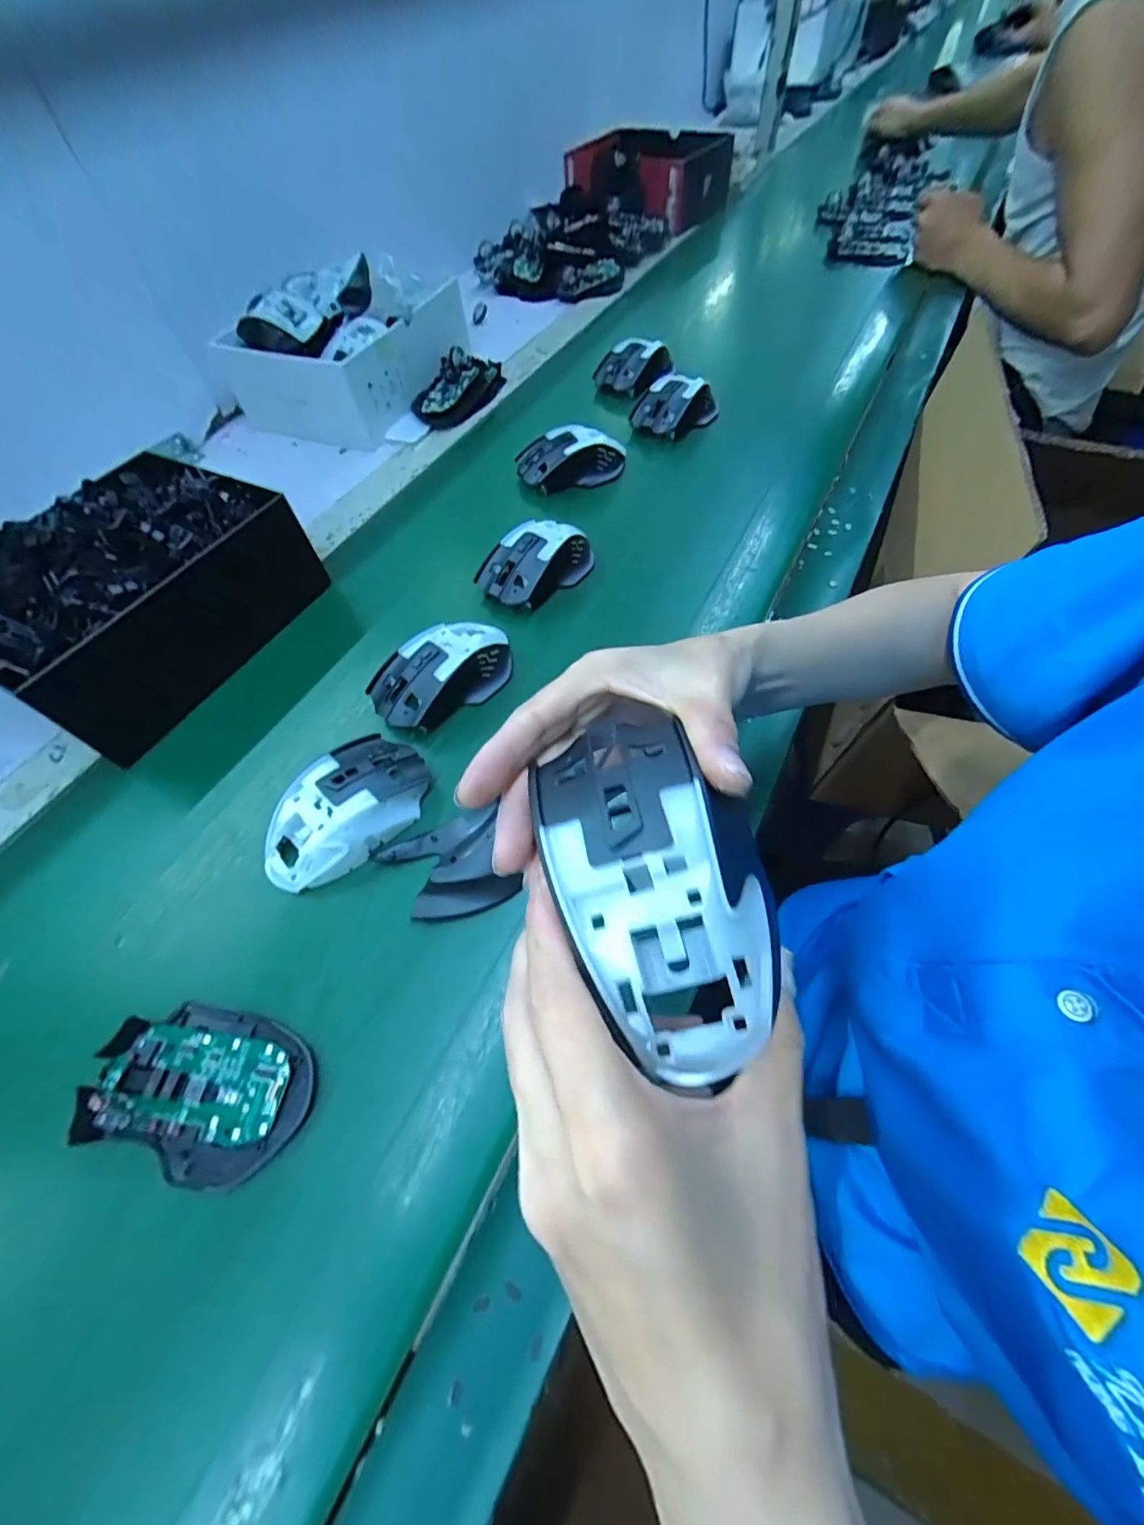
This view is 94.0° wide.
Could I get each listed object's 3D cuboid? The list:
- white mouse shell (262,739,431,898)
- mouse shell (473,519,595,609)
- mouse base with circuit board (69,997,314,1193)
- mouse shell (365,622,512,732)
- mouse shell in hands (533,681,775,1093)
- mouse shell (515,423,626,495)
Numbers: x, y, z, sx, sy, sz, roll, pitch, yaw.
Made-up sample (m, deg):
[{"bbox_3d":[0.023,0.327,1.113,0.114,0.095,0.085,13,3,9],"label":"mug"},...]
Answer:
[{"bbox_3d":[-0.148,0.029,0.346,0.067,0.036,0.117,40,67,21],"label":"white mouse shell"},{"bbox_3d":[-0.028,-0.179,0.467,0.110,0.035,0.060,-40,63,-16],"label":"mouse shell"},{"bbox_3d":[-0.192,0.168,0.275,0.112,0.017,0.072,6,59,8],"label":"mouse base with circuit board"},{"bbox_3d":[-0.096,-0.071,0.408,0.116,0.040,0.065,-35,65,-19],"label":"mouse shell"},{"bbox_3d":[0.023,0.029,0.168,0.059,0.029,0.120,-19,59,-7],"label":"mouse shell in hands"},{"bbox_3d":[0.001,-0.314,0.555,0.114,0.045,0.064,-12,59,0],"label":"mouse shell"}]

